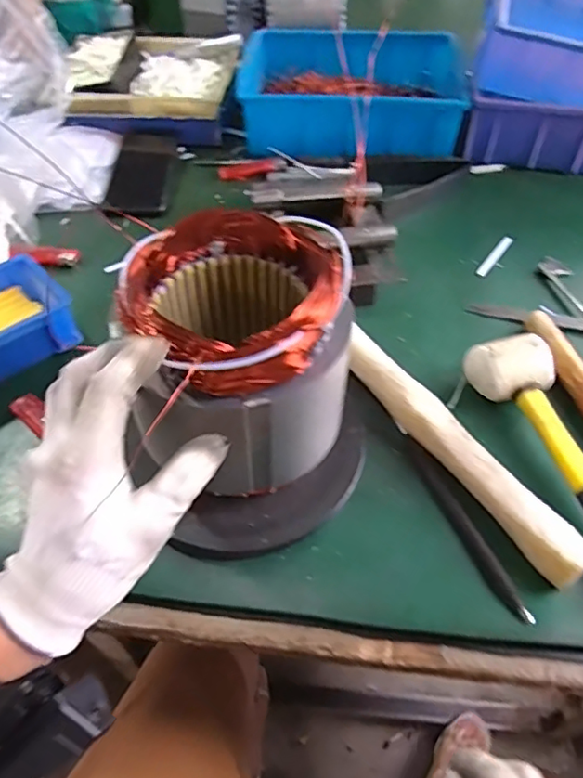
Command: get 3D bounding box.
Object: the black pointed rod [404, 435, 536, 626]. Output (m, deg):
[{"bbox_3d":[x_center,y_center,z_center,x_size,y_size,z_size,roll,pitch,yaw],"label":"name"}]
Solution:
[{"bbox_3d":[0.126,0.099,0.427,0.016,0.010,0.157,-18,54,-13],"label":"black pointed rod"}]

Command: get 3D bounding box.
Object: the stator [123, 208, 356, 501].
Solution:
[{"bbox_3d":[-0.032,-0.022,0.404,0.135,0.149,0.147,-7,52,-5],"label":"stator"}]

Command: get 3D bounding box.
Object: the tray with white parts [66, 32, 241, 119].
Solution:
[{"bbox_3d":[-0.190,-0.442,0.801,0.226,0.044,0.187,-1,51,-1],"label":"tray with white parts"}]

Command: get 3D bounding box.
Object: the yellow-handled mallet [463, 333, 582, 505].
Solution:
[{"bbox_3d":[0.226,0.069,0.427,0.060,0.051,0.274,-18,54,-13],"label":"yellow-handled mallet"}]

